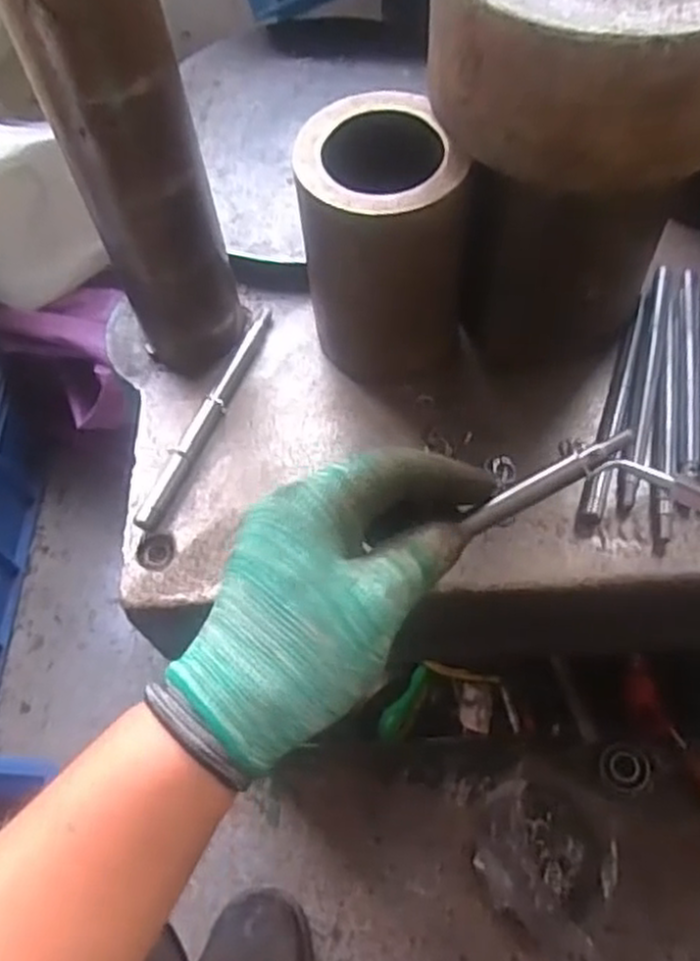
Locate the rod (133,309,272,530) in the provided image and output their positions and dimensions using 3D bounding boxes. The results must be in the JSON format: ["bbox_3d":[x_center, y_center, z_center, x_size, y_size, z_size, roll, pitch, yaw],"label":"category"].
[{"bbox_3d":[-0.082,-0.041,0.452,0.013,0.014,0.159,21,65,14],"label":"rod"}]

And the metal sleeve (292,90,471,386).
[{"bbox_3d":[0.020,-0.127,0.433,0.086,0.138,0.091,-2,61,3],"label":"metal sleeve"}]

